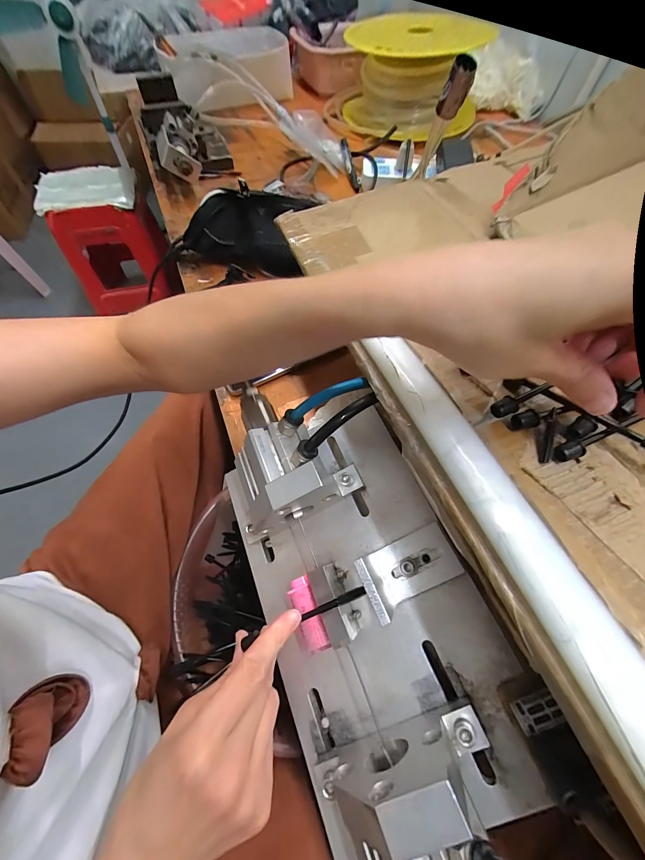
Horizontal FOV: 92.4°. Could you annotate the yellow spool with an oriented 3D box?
[{"bbox_3d":[0.186,-0.726,0.643,0.263,0.137,0.233,0,61,-3],"label":"yellow spool"}]

